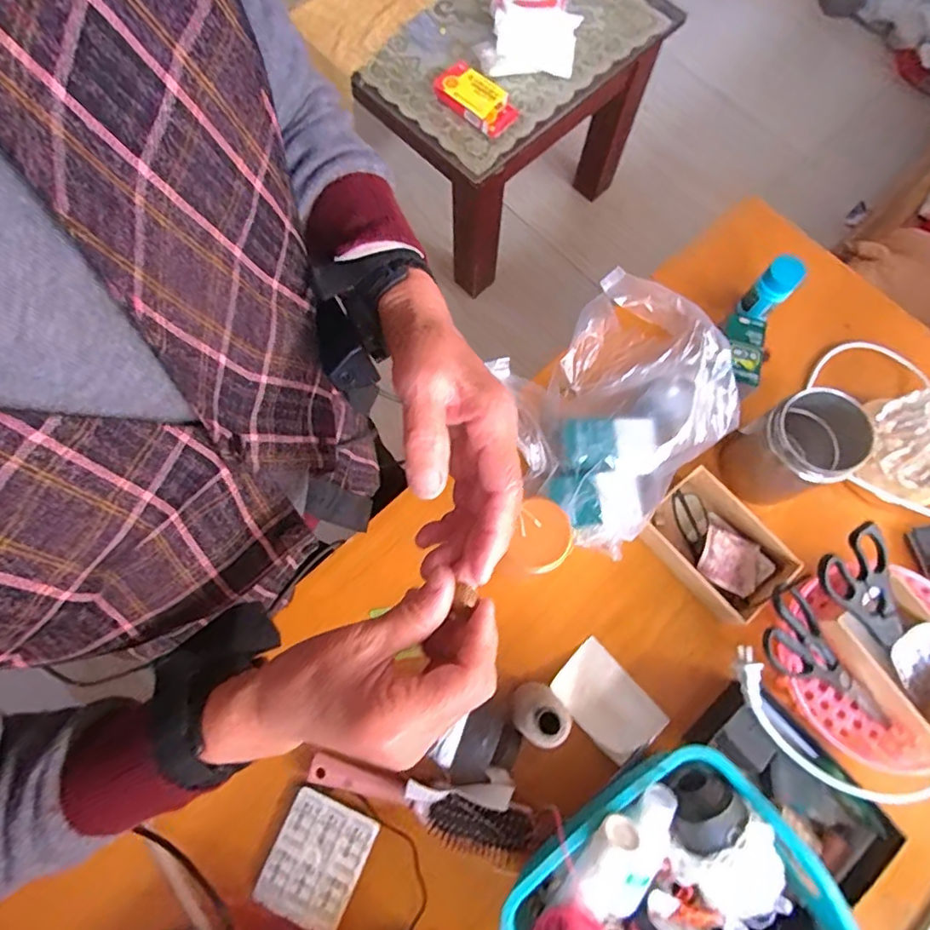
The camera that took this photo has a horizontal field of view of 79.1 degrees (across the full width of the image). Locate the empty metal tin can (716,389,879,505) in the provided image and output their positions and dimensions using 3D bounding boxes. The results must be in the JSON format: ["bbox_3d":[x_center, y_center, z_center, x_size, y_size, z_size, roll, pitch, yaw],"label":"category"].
[{"bbox_3d":[0.340,-0.017,0.583,0.088,0.102,0.084,0,74,-1],"label":"empty metal tin can"}]

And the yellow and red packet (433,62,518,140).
[{"bbox_3d":[0.023,-0.738,1.131,0.176,0.041,0.096,43,78,11],"label":"yellow and red packet"}]

